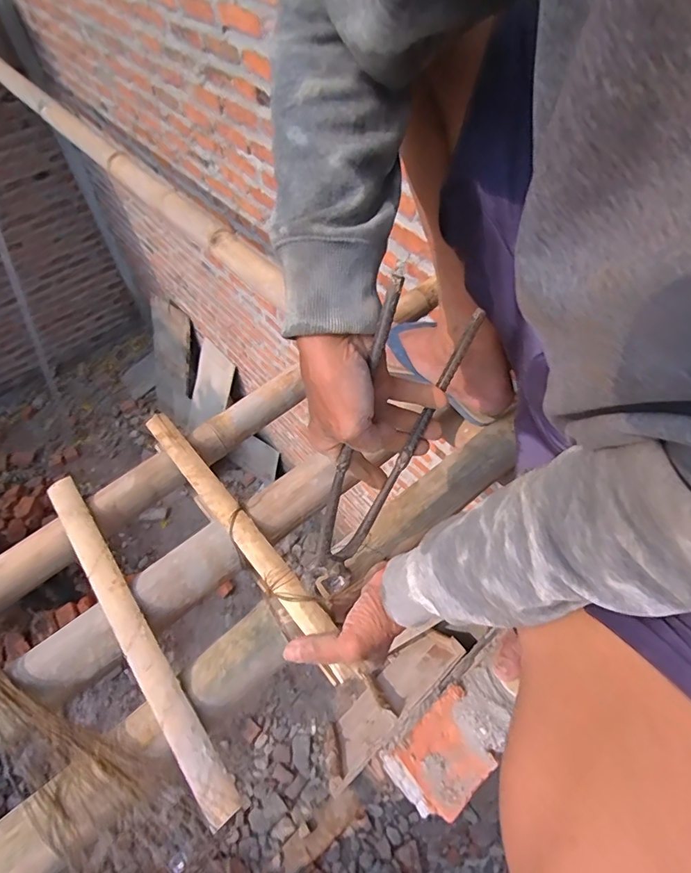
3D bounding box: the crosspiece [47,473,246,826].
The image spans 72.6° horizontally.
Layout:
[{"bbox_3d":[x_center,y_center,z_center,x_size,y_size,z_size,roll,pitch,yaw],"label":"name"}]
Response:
[{"bbox_3d":[-0.217,0.178,0.464,0.030,0.019,0.390,-34,61,-21],"label":"crosspiece"}]

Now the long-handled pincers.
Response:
[{"bbox_3d":[0.025,0.024,0.416,0.050,0.307,0.112,29,21,20],"label":"long-handled pincers"}]

